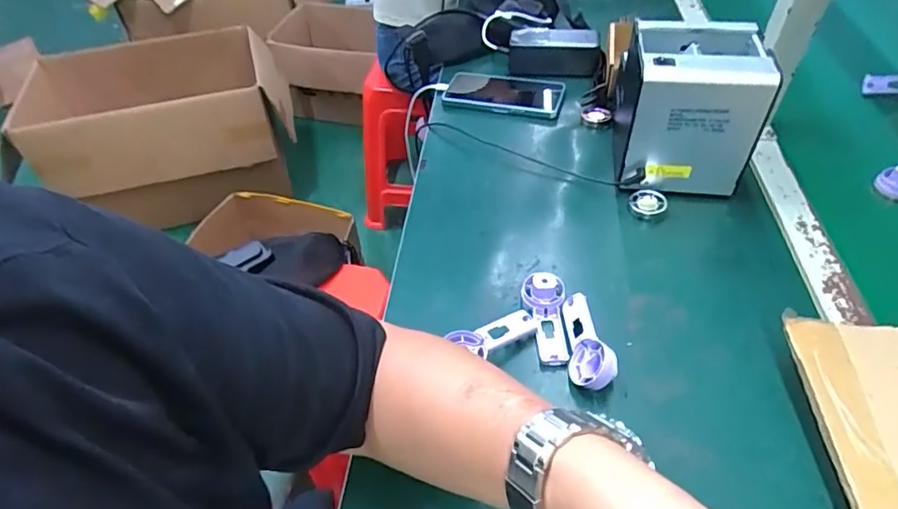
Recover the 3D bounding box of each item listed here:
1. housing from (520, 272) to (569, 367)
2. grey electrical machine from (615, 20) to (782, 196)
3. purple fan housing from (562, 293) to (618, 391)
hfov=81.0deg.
[{"bbox_3d":[0.092,0.060,0.481,0.038,0.024,0.088,-4,57,-2],"label":"housing"},{"bbox_3d":[0.265,-0.159,0.596,0.125,0.156,0.131,5,47,7],"label":"grey electrical machine"},{"bbox_3d":[0.116,0.077,0.459,0.031,0.038,0.093,-8,47,-5],"label":"purple fan housing"}]

